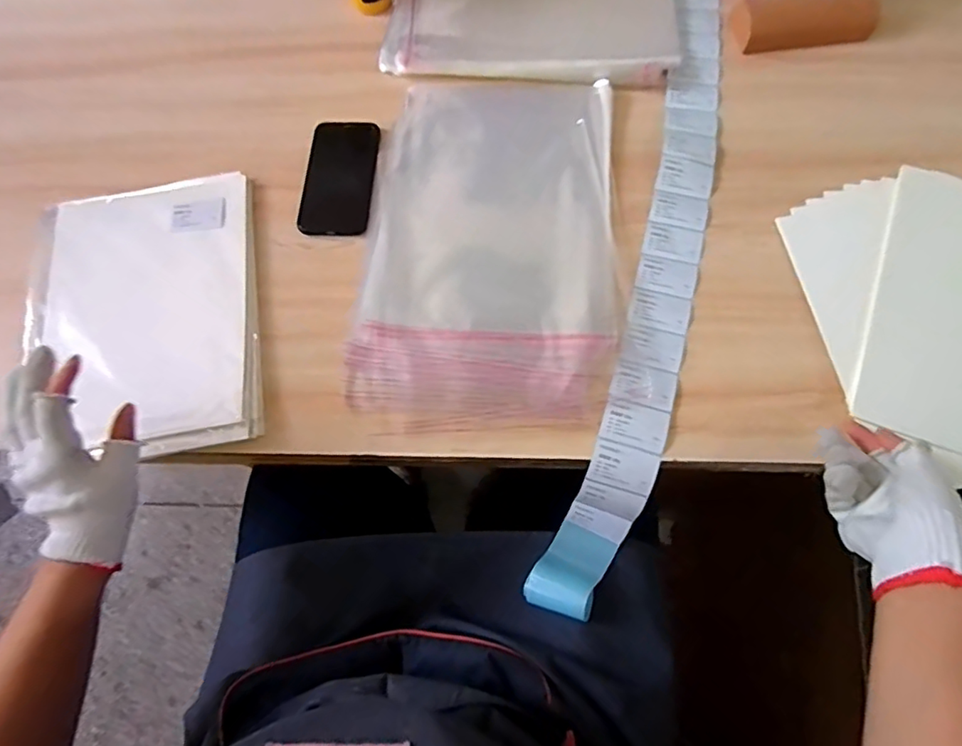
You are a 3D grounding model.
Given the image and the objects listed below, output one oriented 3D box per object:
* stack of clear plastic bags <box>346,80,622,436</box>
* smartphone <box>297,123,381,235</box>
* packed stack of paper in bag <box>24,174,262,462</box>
[{"bbox_3d":[0.013,-0.138,0.581,0.253,0.026,0.395,4,71,4],"label":"stack of clear plastic bags"},{"bbox_3d":[-0.159,-0.222,0.627,0.075,0.012,0.148,3,70,4],"label":"smartphone"},{"bbox_3d":[-0.338,-0.061,0.557,0.215,0.024,0.304,-10,70,-1],"label":"packed stack of paper in bag"}]

